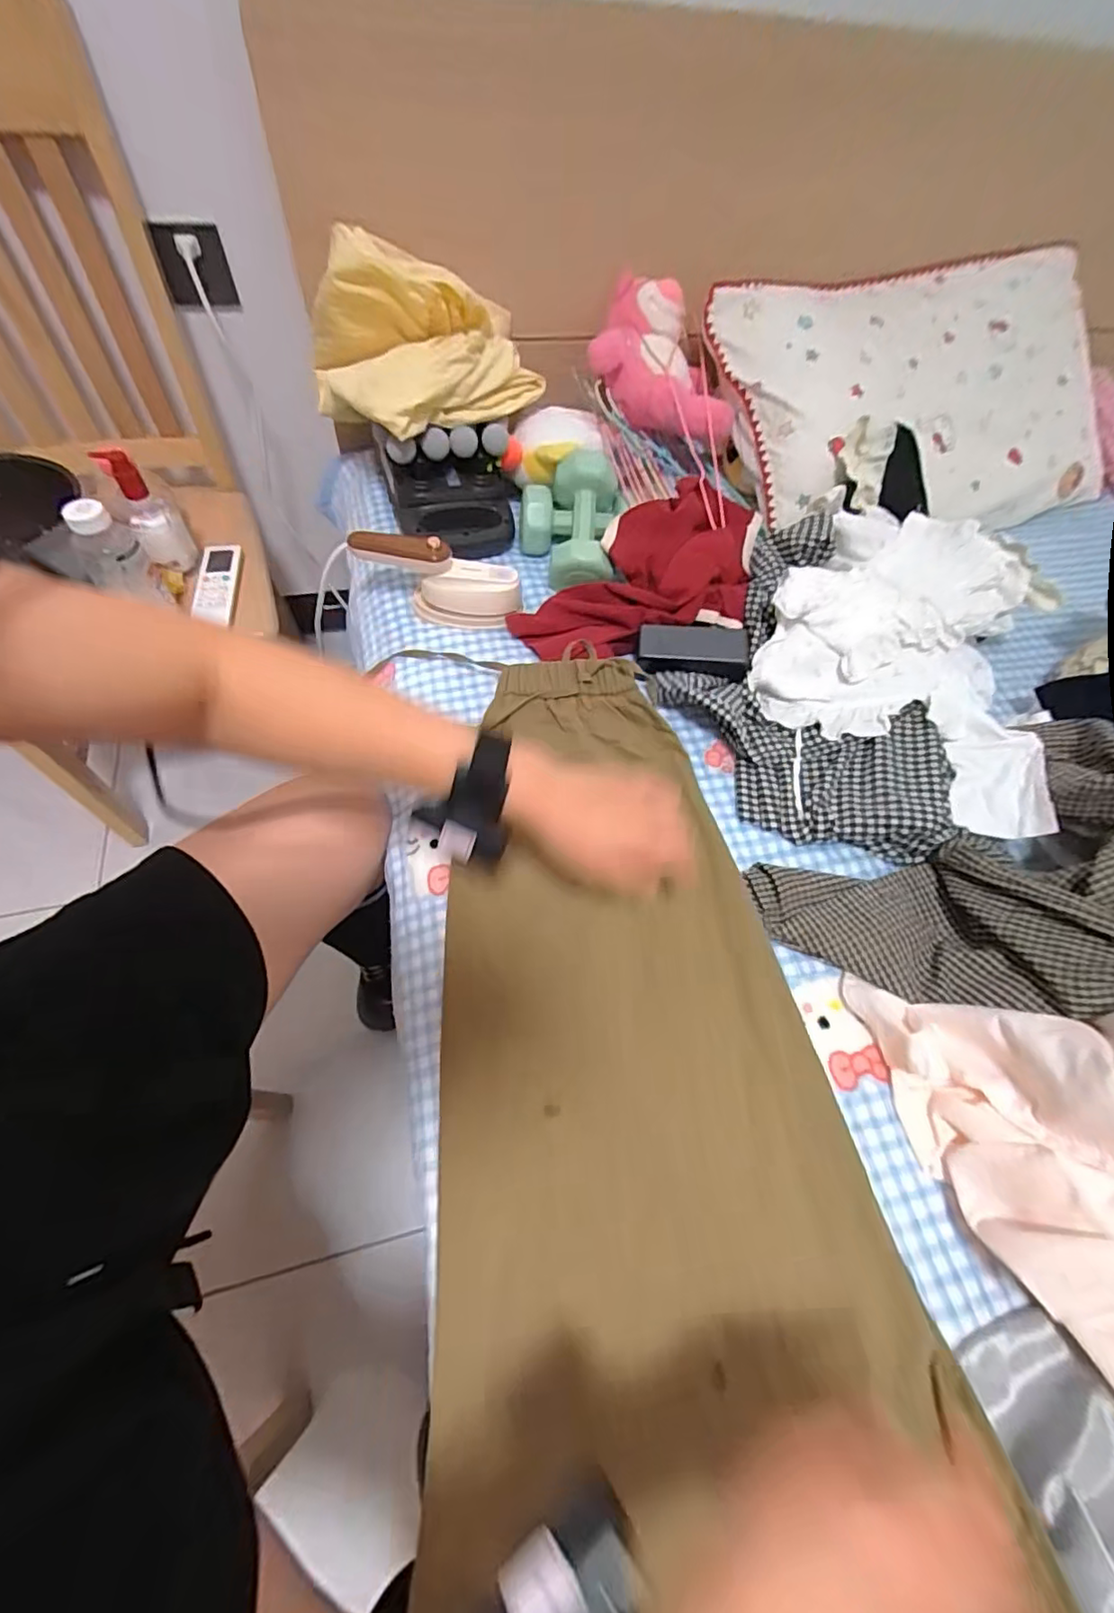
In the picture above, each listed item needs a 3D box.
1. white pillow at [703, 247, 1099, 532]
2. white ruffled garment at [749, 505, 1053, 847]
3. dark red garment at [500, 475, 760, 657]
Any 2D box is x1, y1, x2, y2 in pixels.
[{"bbox_3d":[0.570,-0.619,0.845,0.647,0.111,0.415,-20,92,-14],"label":"white pillow"},{"bbox_3d":[0.409,-0.184,0.653,0.328,0.088,0.359,23,61,9],"label":"white ruffled garment"},{"bbox_3d":[0.144,-0.287,0.728,0.323,0.099,0.199,-37,68,-22],"label":"dark red garment"}]

